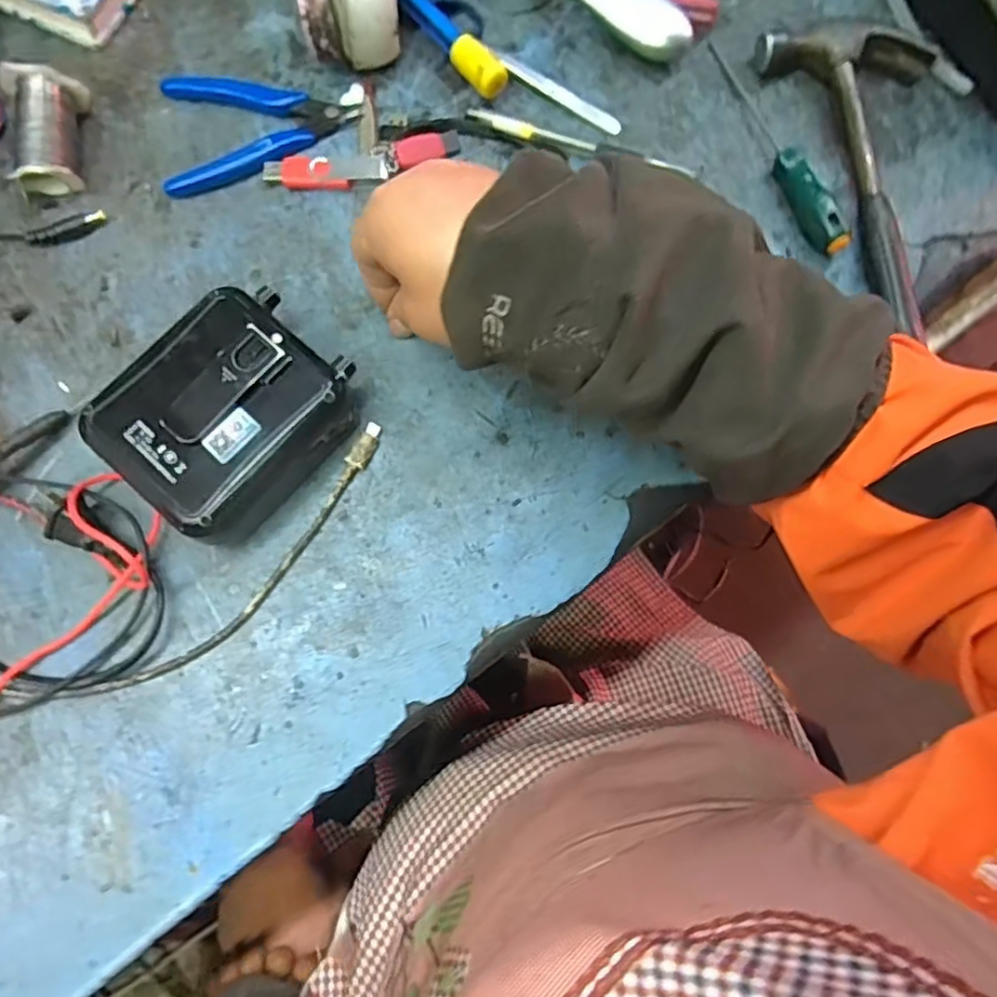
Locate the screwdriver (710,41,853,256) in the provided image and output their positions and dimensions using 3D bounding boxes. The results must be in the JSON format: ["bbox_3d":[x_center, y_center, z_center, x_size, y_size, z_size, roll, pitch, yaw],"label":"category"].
[{"bbox_3d":[0.168,-0.220,0.397,0.016,0.020,0.162,-20,78,-5],"label":"screwdriver"}]

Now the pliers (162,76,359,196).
[{"bbox_3d":[-0.146,-0.226,0.400,0.116,0.010,0.078,-4,77,-1],"label":"pliers"}]

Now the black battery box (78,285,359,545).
[{"bbox_3d":[-0.139,-0.044,0.340,0.091,0.052,0.114,40,80,8],"label":"black battery box"}]

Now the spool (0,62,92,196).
[{"bbox_3d":[-0.266,-0.216,0.385,0.037,0.031,0.067,-3,89,-1],"label":"spool"}]

